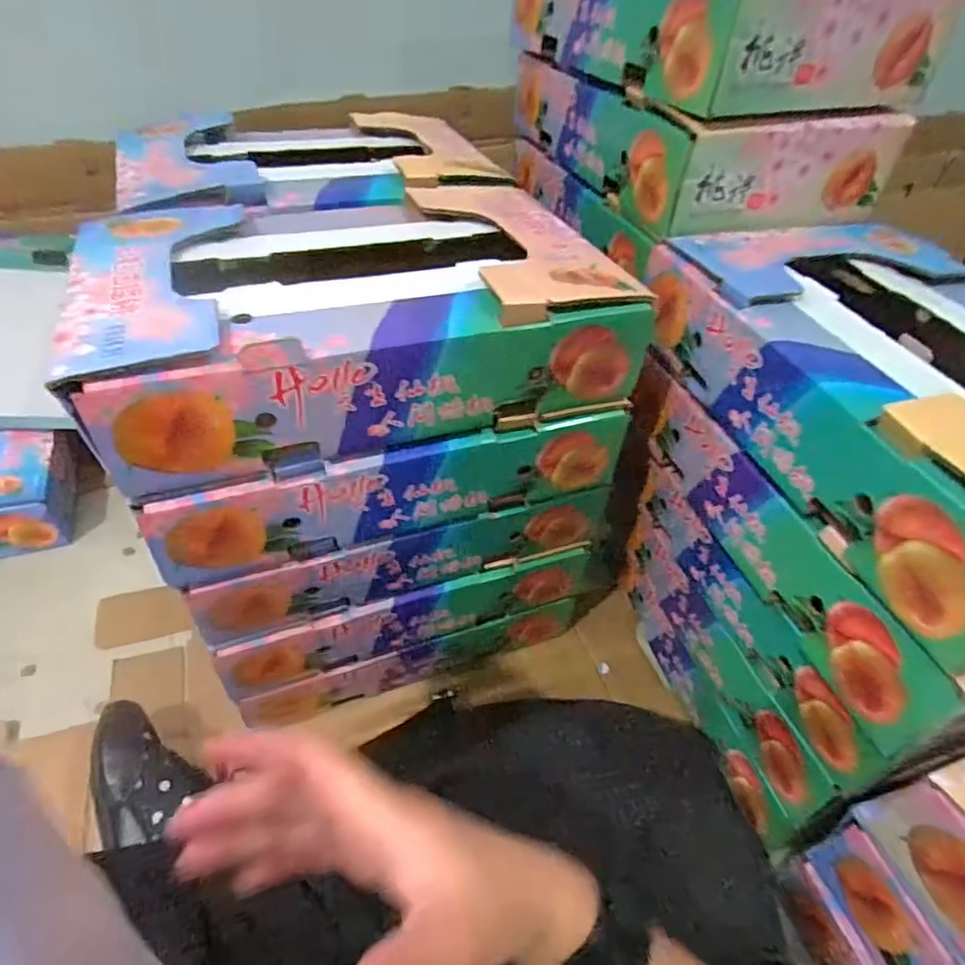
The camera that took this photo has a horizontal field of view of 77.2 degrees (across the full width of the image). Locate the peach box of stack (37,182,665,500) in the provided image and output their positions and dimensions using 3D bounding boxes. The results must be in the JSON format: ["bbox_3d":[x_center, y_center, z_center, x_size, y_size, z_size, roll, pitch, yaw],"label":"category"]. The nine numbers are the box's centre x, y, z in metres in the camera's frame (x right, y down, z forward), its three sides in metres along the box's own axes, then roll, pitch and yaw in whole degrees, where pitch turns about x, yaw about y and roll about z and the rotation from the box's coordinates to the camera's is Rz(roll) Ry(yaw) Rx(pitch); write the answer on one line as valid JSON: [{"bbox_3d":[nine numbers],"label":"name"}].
[{"bbox_3d":[-0.096,-0.139,0.501,0.397,0.104,0.235,-12,46,-17],"label":"peach box of stack"}]

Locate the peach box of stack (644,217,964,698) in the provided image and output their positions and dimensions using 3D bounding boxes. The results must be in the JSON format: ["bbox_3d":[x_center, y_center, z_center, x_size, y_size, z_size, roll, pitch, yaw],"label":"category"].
[{"bbox_3d":[0.327,-0.072,0.475,0.245,0.110,0.401,-12,46,-17],"label":"peach box of stack"}]

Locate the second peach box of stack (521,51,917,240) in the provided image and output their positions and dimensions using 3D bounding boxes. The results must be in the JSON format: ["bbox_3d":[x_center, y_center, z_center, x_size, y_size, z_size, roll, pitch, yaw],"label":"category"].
[{"bbox_3d":[0.220,-0.402,0.686,0.240,0.093,0.384,-11,46,-16],"label":"second peach box of stack"}]

